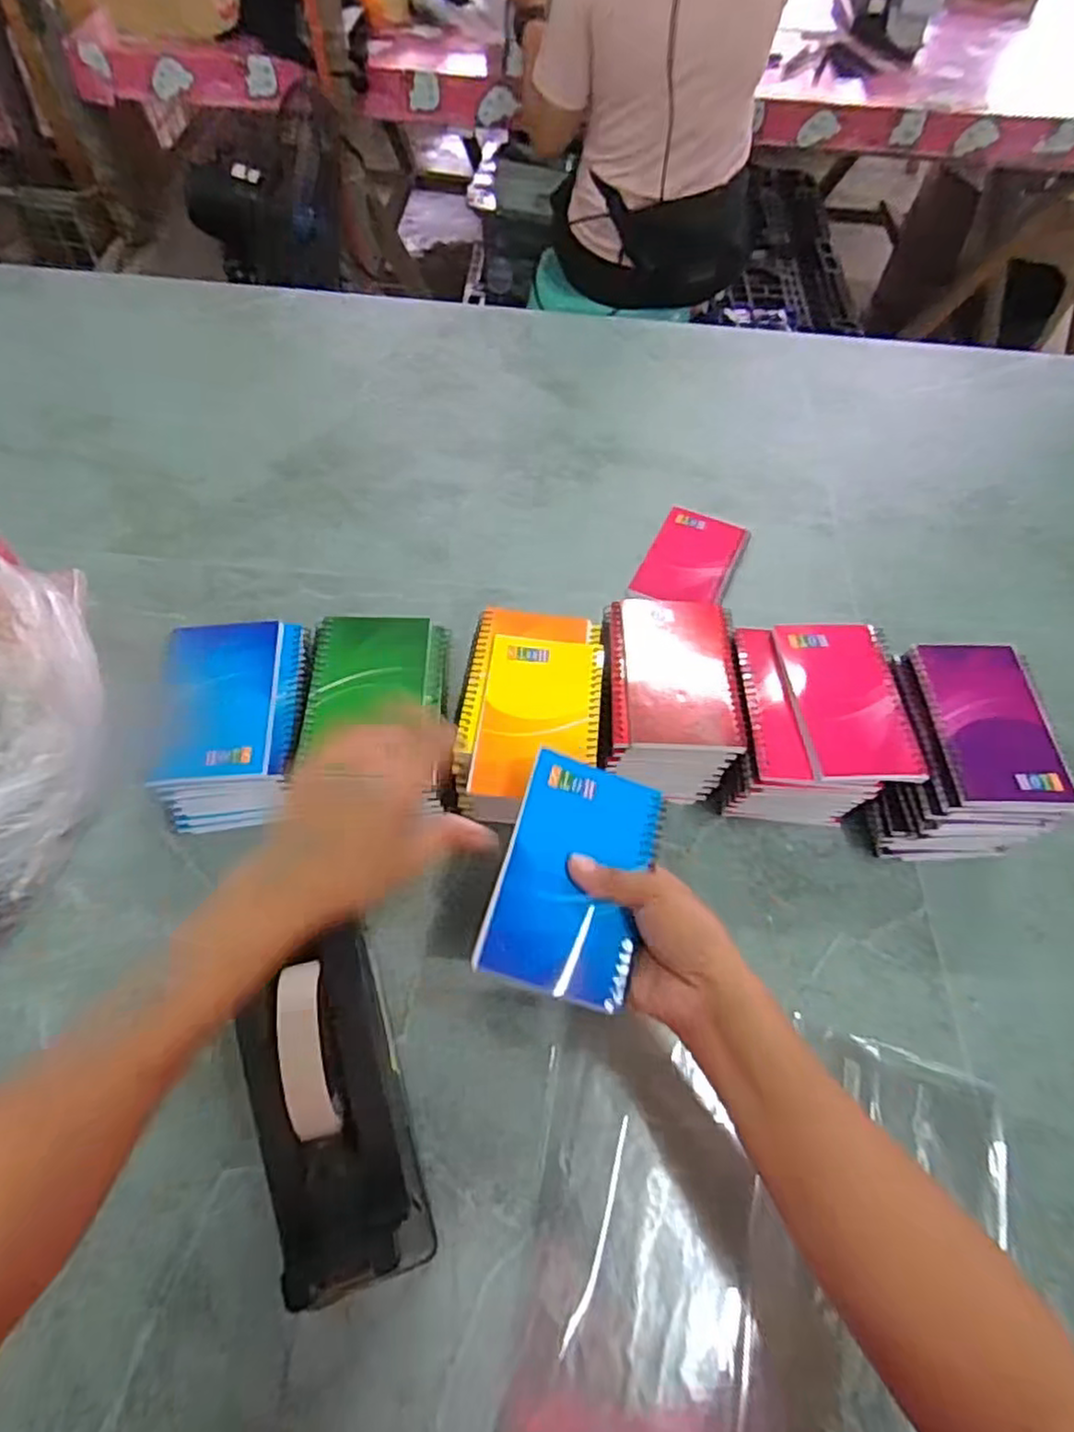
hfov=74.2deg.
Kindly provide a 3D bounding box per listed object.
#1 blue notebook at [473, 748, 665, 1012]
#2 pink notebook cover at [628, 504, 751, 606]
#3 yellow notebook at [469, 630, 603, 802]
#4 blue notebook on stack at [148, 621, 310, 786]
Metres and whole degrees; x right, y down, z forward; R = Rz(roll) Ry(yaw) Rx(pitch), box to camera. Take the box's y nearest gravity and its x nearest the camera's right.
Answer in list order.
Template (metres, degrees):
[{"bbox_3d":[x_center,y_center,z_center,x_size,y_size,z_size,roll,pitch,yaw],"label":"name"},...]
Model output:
[{"bbox_3d":[0.022,0.090,0.405,0.083,0.012,0.129,18,71,-6],"label":"blue notebook"},{"bbox_3d":[0.152,-0.152,0.702,0.084,0.015,0.136,23,60,10],"label":"pink notebook cover"},{"bbox_3d":[0.002,-0.004,0.491,0.080,0.006,0.123,7,58,0],"label":"yellow notebook"},{"bbox_3d":[-0.213,-0.013,0.501,0.094,0.013,0.129,-6,59,-8],"label":"blue notebook on stack"}]

